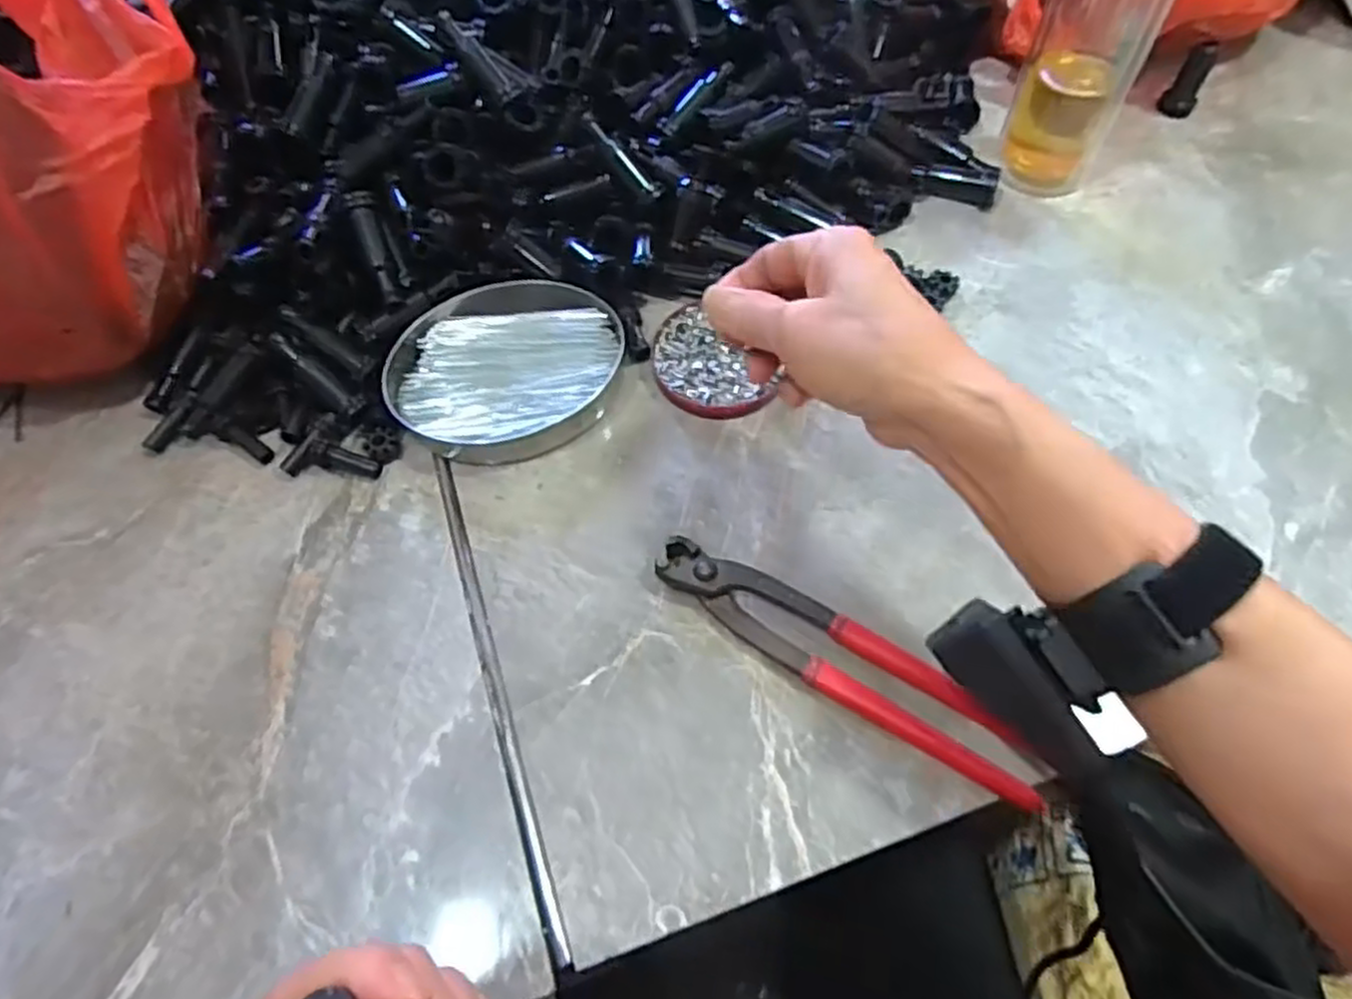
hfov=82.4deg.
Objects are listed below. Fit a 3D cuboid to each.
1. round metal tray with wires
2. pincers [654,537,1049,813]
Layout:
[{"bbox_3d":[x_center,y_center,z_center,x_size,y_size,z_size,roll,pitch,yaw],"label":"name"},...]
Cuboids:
[{"bbox_3d":[-0.101,-0.078,0.457,0.126,0.030,0.111,11,62,10],"label":"round metal tray with wires"},{"bbox_3d":[0.078,0.074,0.367,0.194,0.017,0.038,28,66,18],"label":"pincers"}]

